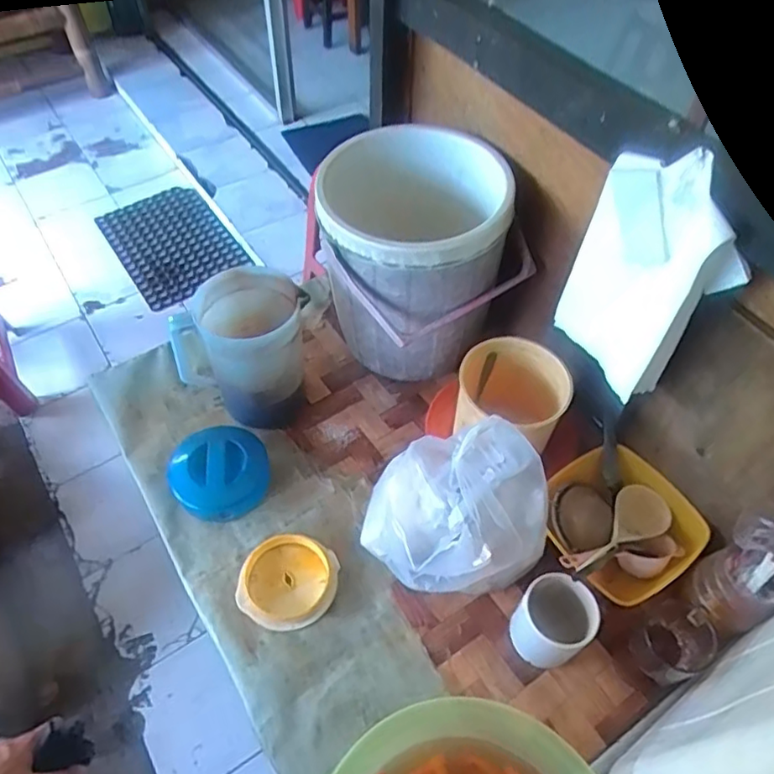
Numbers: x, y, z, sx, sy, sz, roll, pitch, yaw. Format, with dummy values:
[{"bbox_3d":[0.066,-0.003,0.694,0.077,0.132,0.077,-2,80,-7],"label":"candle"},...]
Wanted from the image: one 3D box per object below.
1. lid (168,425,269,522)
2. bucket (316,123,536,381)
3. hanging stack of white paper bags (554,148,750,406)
[{"bbox_3d":[-0.230,0.118,0.846,0.129,0.054,0.125,1,53,-1],"label":"lid"},{"bbox_3d":[0.049,-0.174,0.881,0.263,0.295,0.226,-8,54,-8],"label":"bucket"},{"bbox_3d":[0.269,-0.118,0.654,0.053,0.243,0.154,-21,57,-17],"label":"hanging stack of white paper bags"}]

